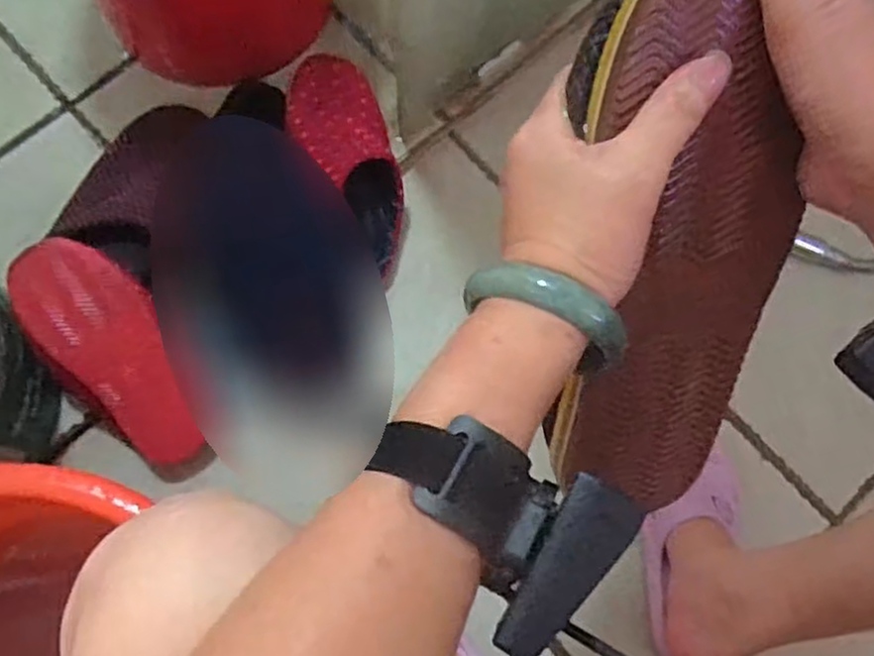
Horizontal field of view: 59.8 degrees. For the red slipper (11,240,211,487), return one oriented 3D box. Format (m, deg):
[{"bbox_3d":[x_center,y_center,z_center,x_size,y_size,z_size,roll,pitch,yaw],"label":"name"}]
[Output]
[{"bbox_3d":[-0.310,0.030,0.739,0.111,0.084,0.251,-29,111,-10],"label":"red slipper"}]

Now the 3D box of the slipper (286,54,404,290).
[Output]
[{"bbox_3d":[-0.080,-0.168,0.780,0.100,0.070,0.218,-28,114,-9],"label":"slipper"}]

